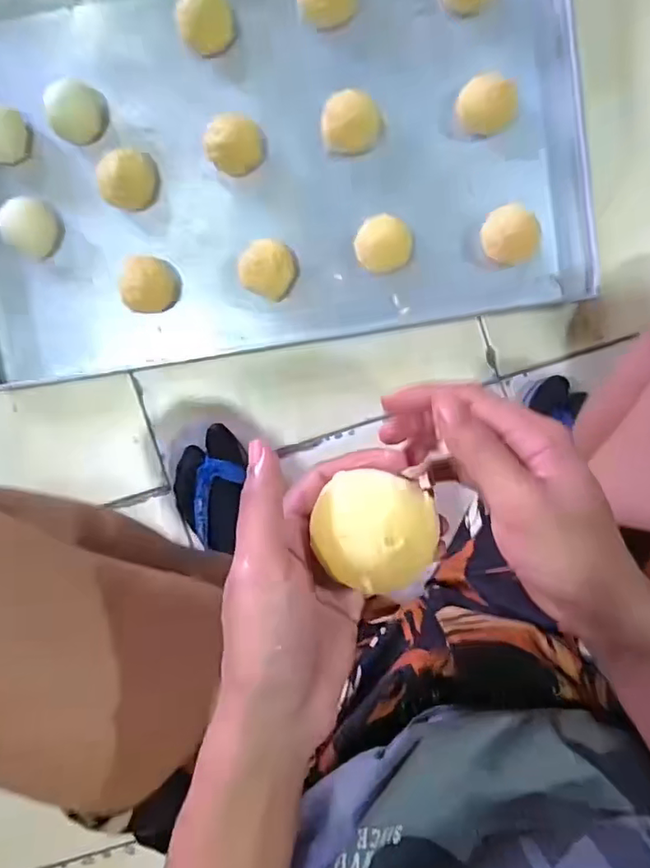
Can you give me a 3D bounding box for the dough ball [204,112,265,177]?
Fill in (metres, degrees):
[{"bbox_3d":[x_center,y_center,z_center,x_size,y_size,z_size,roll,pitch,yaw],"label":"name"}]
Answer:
[{"bbox_3d":[-0.099,-0.321,0.618,0.060,0.037,0.064,44,94,-1],"label":"dough ball"}]

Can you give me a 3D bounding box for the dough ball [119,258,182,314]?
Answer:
[{"bbox_3d":[-0.194,-0.166,0.619,0.056,0.052,0.063,12,94,1],"label":"dough ball"}]

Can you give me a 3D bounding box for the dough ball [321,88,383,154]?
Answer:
[{"bbox_3d":[0.030,-0.338,0.610,0.065,0.036,0.052,-5,94,2],"label":"dough ball"}]

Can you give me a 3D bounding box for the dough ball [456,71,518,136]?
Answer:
[{"bbox_3d":[0.174,-0.350,0.600,0.060,0.050,0.058,-20,93,3],"label":"dough ball"}]

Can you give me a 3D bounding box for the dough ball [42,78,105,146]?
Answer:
[{"bbox_3d":[-0.279,-0.359,0.624,0.061,0.043,0.063,42,94,-1],"label":"dough ball"}]

